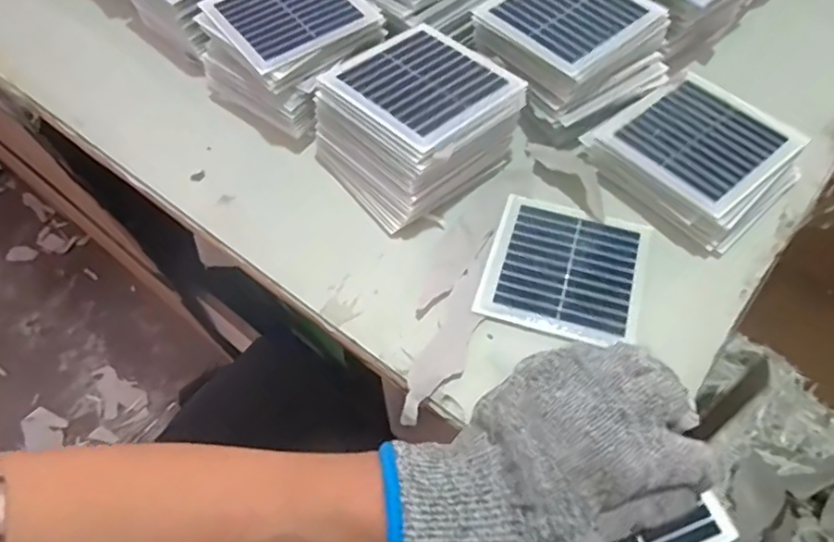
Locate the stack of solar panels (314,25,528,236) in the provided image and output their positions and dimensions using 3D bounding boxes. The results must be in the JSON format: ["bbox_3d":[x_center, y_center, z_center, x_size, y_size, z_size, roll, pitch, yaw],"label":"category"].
[{"bbox_3d":[-0.001,-0.098,0.398,0.111,0.070,0.097,-38,64,-20],"label":"stack of solar panels"}]

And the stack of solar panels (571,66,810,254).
[{"bbox_3d":[0.181,-0.076,0.402,0.093,0.034,0.110,-37,63,-20],"label":"stack of solar panels"}]

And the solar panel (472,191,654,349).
[{"bbox_3d":[0.092,-0.001,0.380,0.093,0.004,0.093,16,59,11],"label":"solar panel"}]

